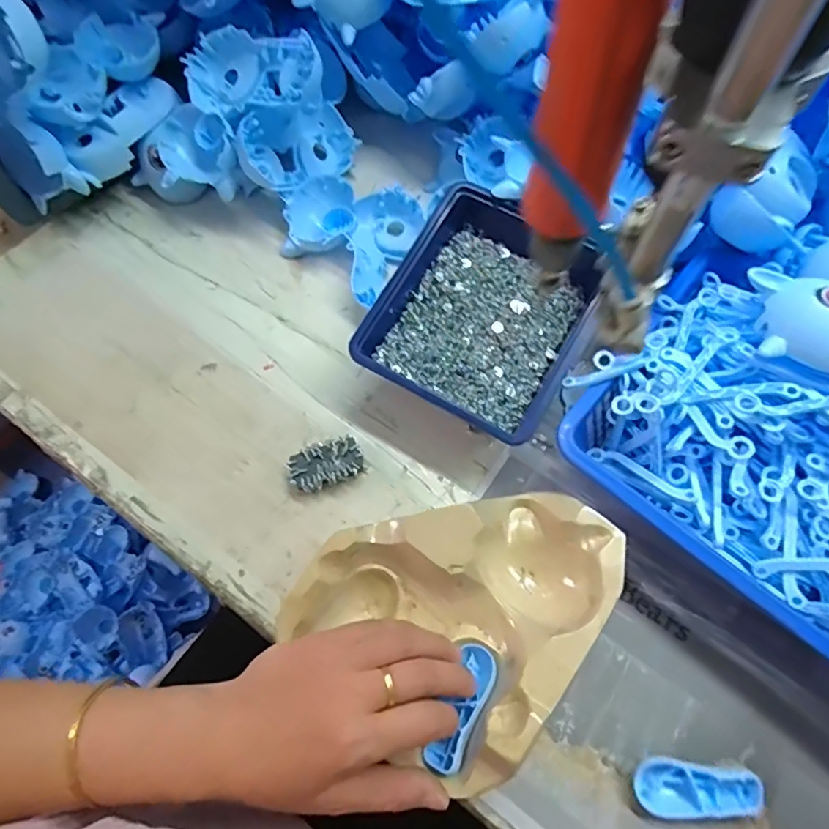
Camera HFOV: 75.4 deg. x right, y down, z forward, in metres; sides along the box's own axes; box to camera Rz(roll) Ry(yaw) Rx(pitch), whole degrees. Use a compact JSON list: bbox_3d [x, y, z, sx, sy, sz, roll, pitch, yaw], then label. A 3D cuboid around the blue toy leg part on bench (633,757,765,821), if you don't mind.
[{"bbox_3d":[0.161,0.214,0.305,0.067,0.019,0.028,3,67,3],"label":"blue toy leg part on bench"}]

